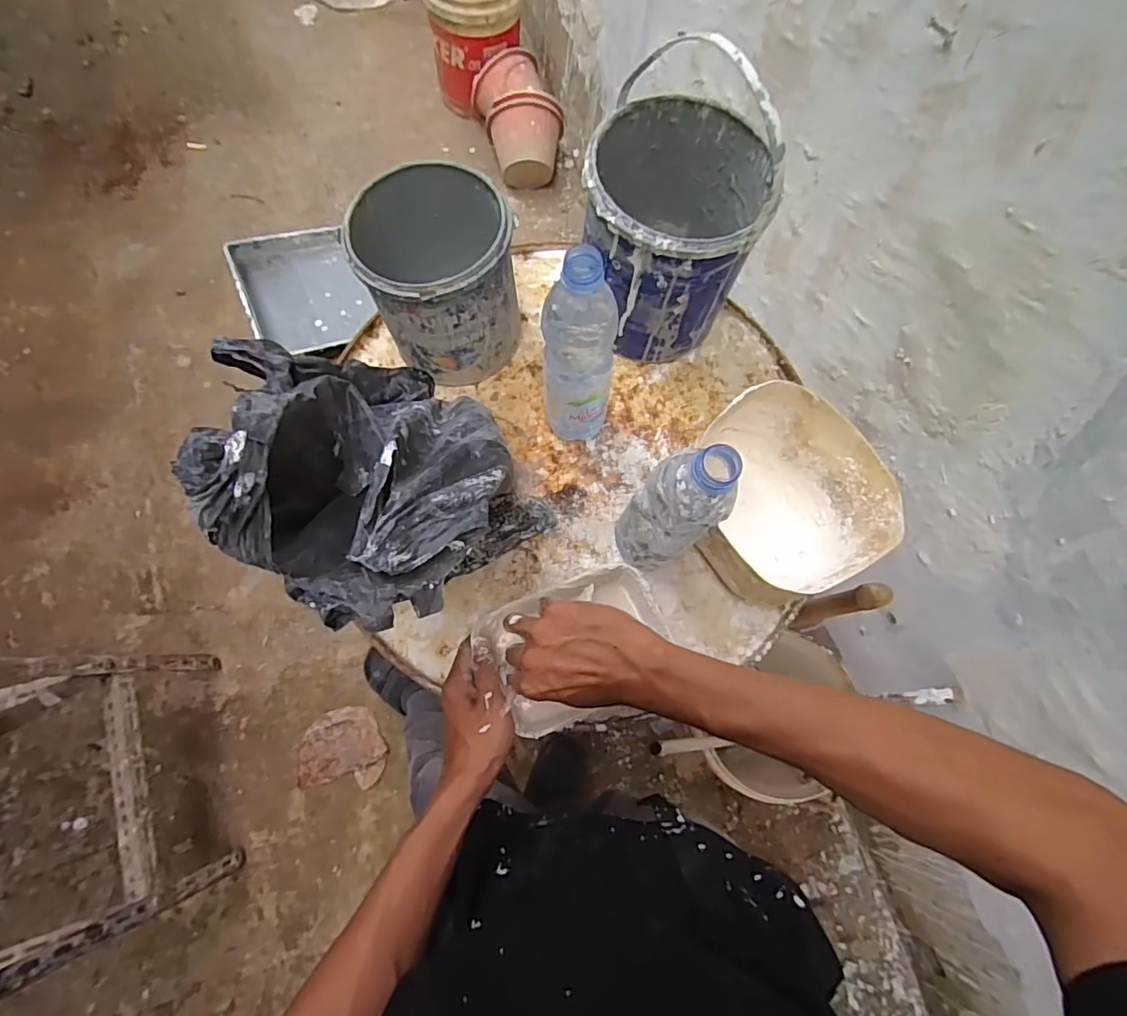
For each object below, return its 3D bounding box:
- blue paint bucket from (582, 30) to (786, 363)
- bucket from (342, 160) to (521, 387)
[{"bbox_3d":[0.108,-0.299,0.574,0.171,0.260,0.189,17,71,0],"label":"blue paint bucket"},{"bbox_3d":[-0.126,-0.234,0.594,0.140,0.155,0.150,2,71,-5],"label":"bucket"}]

